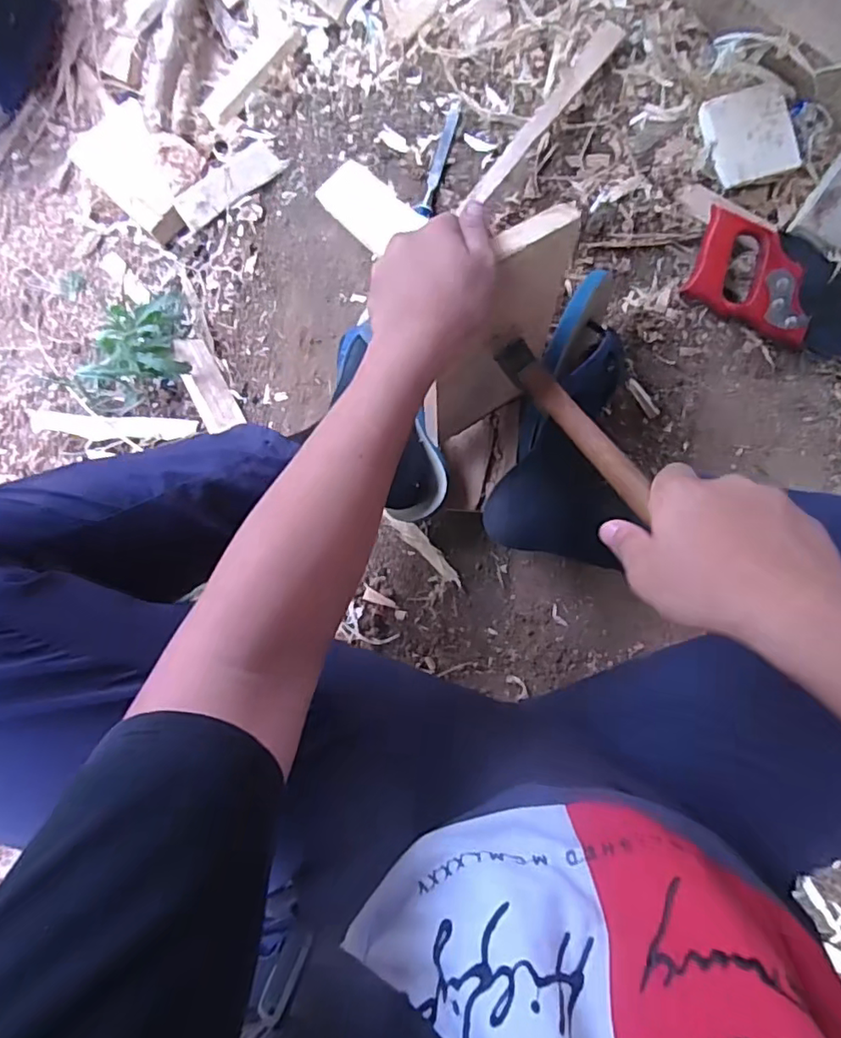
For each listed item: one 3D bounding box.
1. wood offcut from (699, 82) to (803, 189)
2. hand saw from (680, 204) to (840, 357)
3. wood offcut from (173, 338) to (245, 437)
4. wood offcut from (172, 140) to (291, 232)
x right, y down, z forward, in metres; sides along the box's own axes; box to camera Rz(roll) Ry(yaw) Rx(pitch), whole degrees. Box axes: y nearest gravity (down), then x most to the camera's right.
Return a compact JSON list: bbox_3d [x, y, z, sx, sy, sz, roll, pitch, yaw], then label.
[{"bbox_3d":[0.337,-0.389,0.586,0.080,0.021,0.087,-12,96,4],"label":"wood offcut"},{"bbox_3d":[0.472,-0.191,0.588,0.411,0.032,0.093,25,97,-1],"label":"hand saw"},{"bbox_3d":[-0.255,-0.161,0.686,0.044,0.017,0.137,-17,71,-35],"label":"wood offcut"},{"bbox_3d":[-0.237,-0.415,0.710,0.139,0.018,0.044,-35,94,6],"label":"wood offcut"}]

